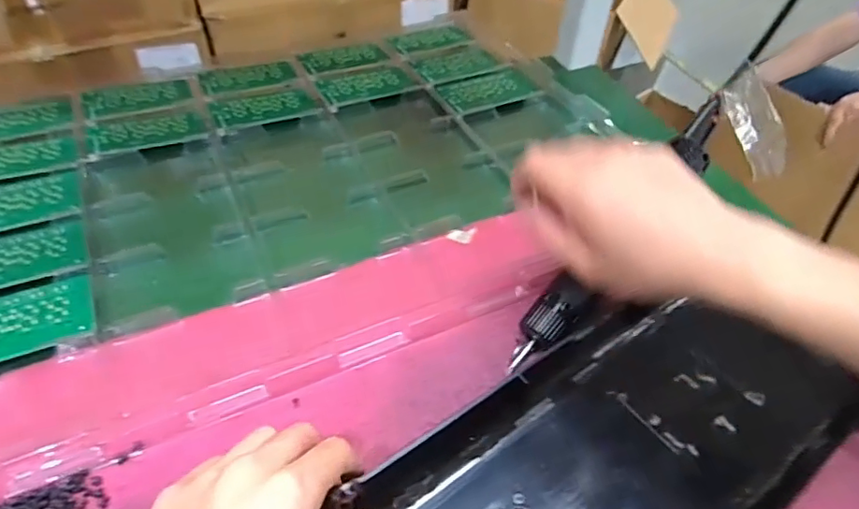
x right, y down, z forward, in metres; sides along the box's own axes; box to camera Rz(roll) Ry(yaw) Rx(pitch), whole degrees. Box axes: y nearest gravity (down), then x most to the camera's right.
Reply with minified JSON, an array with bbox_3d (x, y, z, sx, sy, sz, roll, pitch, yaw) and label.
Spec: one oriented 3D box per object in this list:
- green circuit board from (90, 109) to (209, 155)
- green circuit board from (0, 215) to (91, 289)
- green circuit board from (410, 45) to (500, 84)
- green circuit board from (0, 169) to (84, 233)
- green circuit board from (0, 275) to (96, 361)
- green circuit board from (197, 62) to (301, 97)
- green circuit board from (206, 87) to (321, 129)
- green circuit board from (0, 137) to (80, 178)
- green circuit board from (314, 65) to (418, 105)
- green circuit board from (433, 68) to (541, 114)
[{"bbox_3d":[-0.283,-0.126,0.559,0.104,0.005,0.053,-16,51,-18],"label":"green circuit board"},{"bbox_3d":[-0.326,0.001,0.434,0.102,0.006,0.066,-19,52,-20],"label":"green circuit board"},{"bbox_3d":[0.032,-0.234,0.680,0.098,0.005,0.058,-24,54,-24],"label":"green circuit board"},{"bbox_3d":[-0.357,-0.043,0.478,0.102,0.004,0.064,-18,53,-24],"label":"green circuit board"},{"bbox_3d":[-0.297,0.049,0.392,0.105,0.008,0.059,-17,51,-19],"label":"green circuit board"},{"bbox_3d":[-0.206,-0.203,0.637,0.104,0.004,0.050,-18,51,-20],"label":"green circuit board"},{"bbox_3d":[-0.180,-0.161,0.600,0.104,0.004,0.055,-21,53,-22],"label":"green circuit board"},{"bbox_3d":[-0.388,-0.089,0.519,0.103,0.004,0.053,-18,52,-24],"label":"green circuit board"},{"bbox_3d":[-0.073,-0.196,0.639,0.101,0.004,0.061,-18,48,-19],"label":"green circuit board"},{"bbox_3d":[0.069,-0.188,0.636,0.104,0.007,0.071,-17,51,-19],"label":"green circuit board"}]

